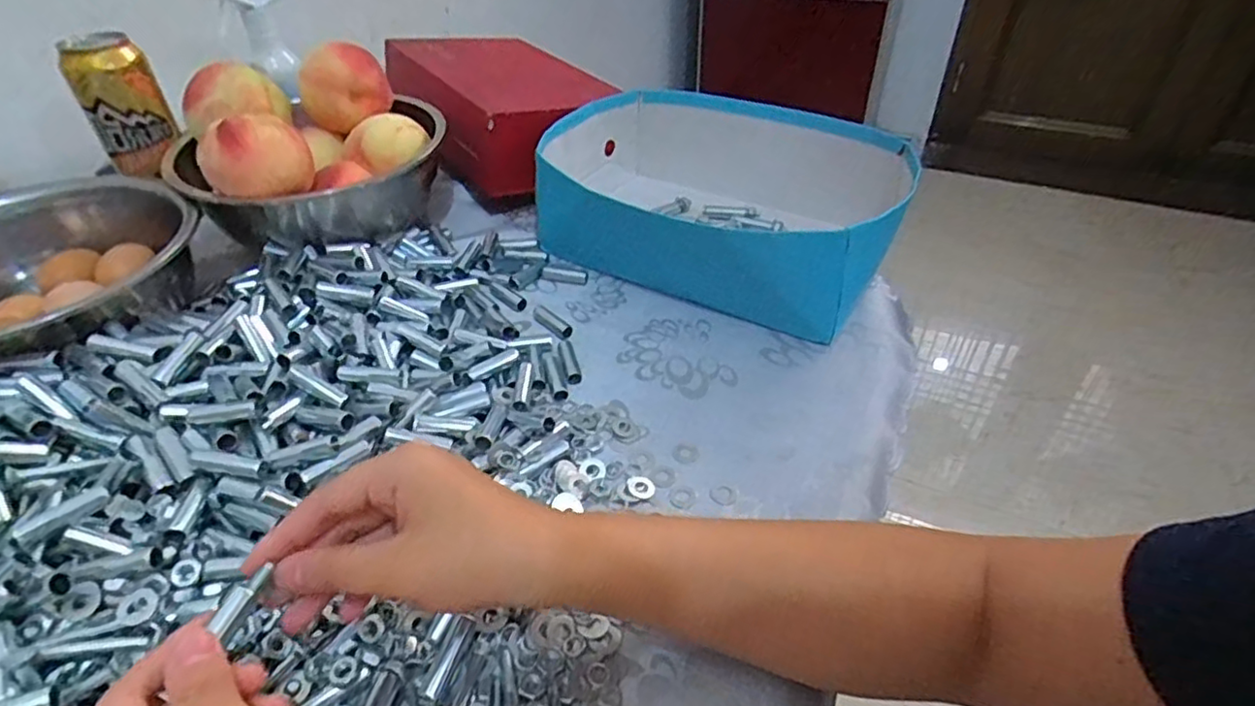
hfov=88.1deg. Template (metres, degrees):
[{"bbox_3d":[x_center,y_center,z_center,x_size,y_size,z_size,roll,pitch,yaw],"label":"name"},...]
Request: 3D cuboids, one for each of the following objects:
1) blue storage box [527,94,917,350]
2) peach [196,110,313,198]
[{"bbox_3d":[0.078,-0.147,0.591,0.289,0.092,0.248,19,45,22],"label":"blue storage box"},{"bbox_3d":[-0.306,-0.159,0.537,0.081,0.073,0.072,-24,46,-24],"label":"peach"}]

